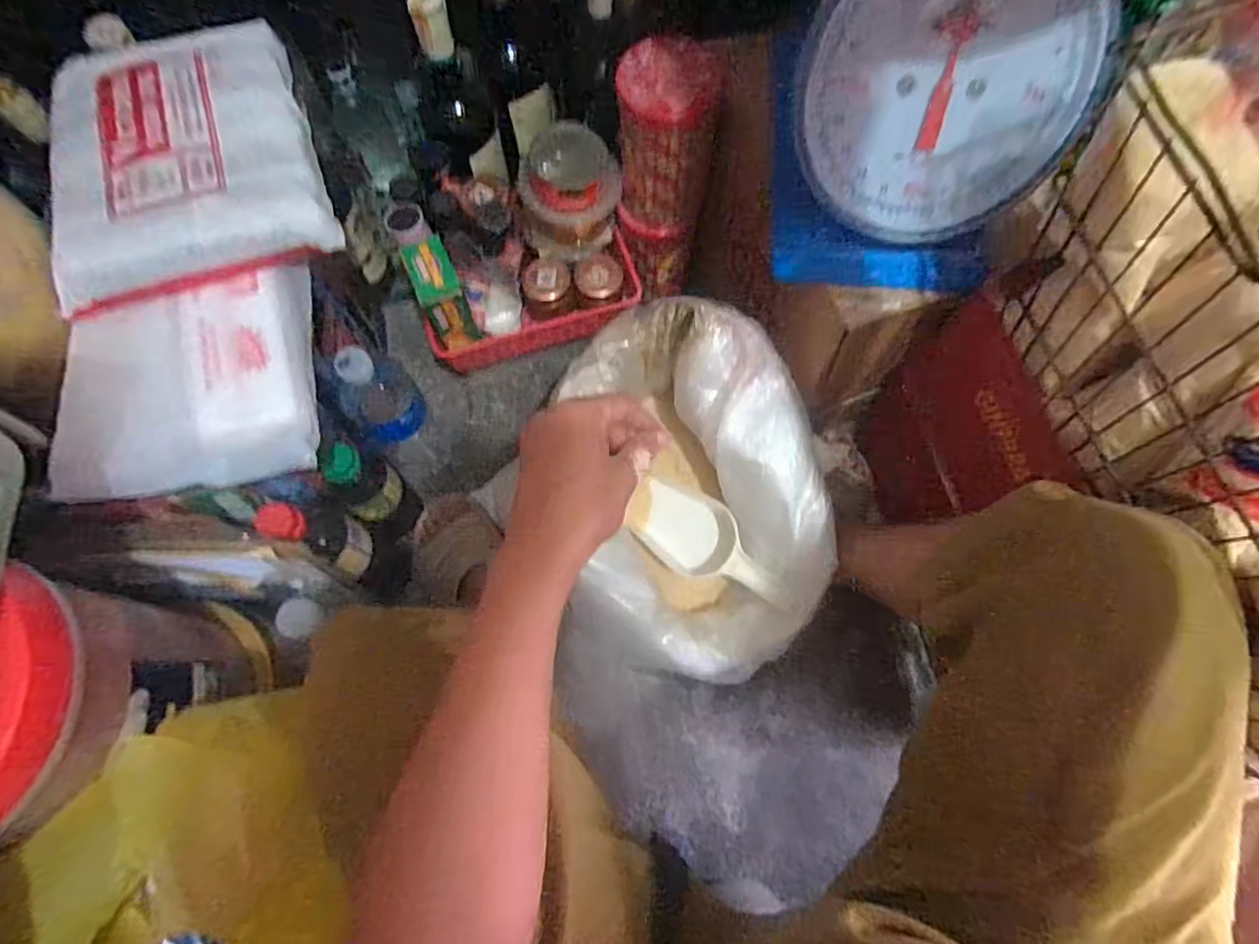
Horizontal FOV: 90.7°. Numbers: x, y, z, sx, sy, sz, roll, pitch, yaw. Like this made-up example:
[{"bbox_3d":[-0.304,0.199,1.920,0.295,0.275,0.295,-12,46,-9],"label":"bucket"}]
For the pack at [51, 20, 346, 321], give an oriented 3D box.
[{"bbox_3d":[-0.344,-0.247,0.480,0.187,0.030,0.218,-17,74,-6],"label":"pack"}]

